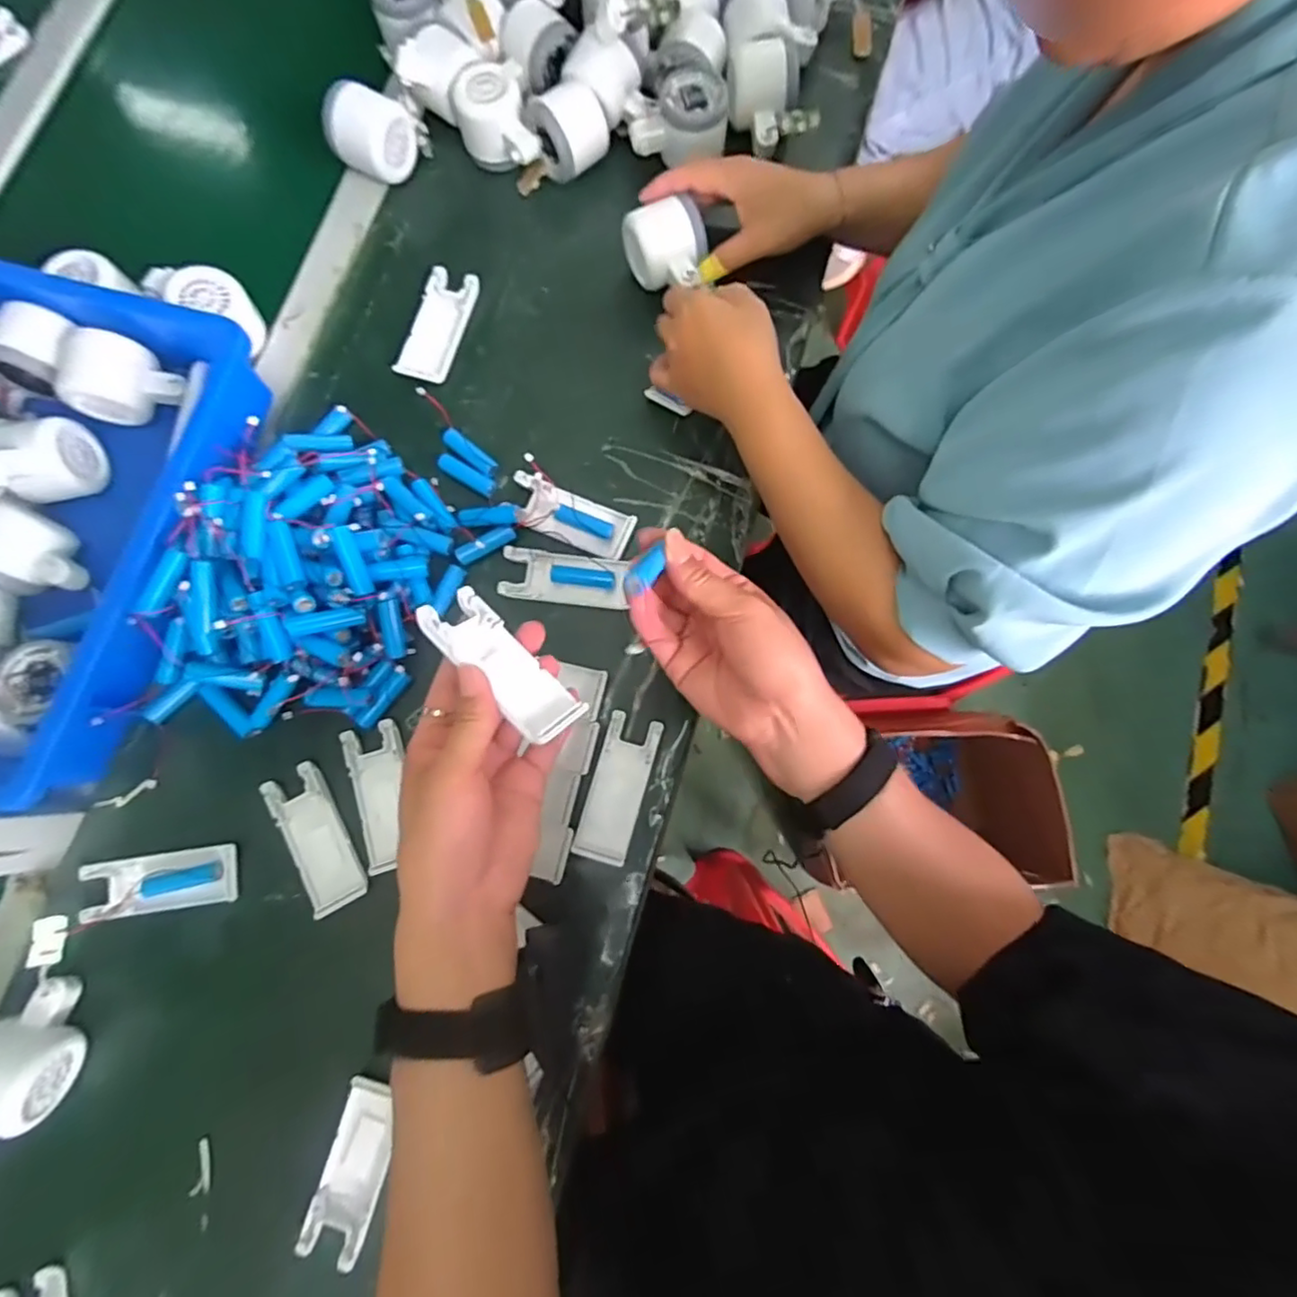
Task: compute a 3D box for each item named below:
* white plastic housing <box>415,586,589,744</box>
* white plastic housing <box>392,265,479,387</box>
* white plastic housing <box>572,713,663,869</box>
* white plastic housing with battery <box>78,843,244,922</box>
[{"bbox_3d":[-0.085,0.010,0.352,0.101,0.014,0.041,45,46,7],"label":"white plastic housing"},{"bbox_3d":[-0.179,-0.273,0.522,0.043,0.010,0.103,15,78,3],"label":"white plastic housing"},{"bbox_3d":[-0.021,0.101,0.445,0.039,0.004,0.104,16,78,3],"label":"white plastic housing"},{"bbox_3d":[-0.344,0.165,0.428,0.098,0.016,0.039,-8,78,-2],"label":"white plastic housing with battery"}]

